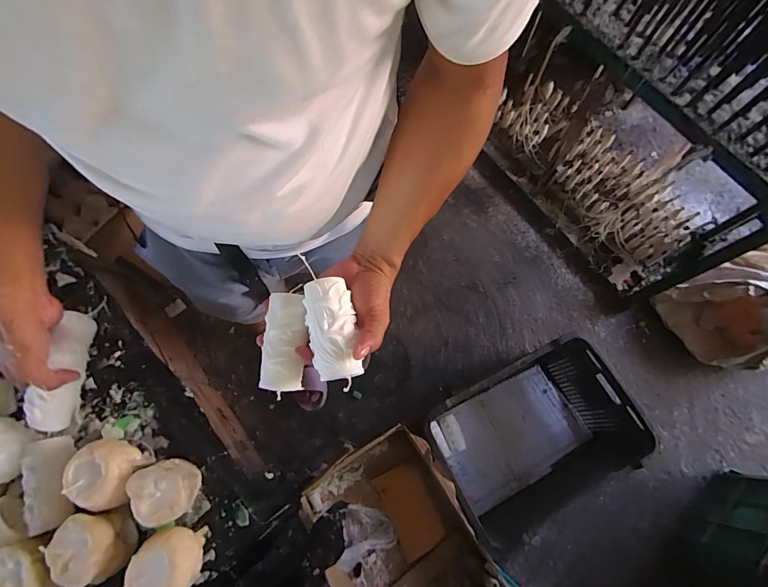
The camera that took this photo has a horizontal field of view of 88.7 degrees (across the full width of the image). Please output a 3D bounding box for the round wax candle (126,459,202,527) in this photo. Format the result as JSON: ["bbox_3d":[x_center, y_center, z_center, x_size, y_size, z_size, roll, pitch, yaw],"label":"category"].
[{"bbox_3d":[-0.275,0.249,0.504,0.064,0.079,0.074,-19,73,-8],"label":"round wax candle"}]

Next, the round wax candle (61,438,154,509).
[{"bbox_3d":[-0.350,0.230,0.508,0.072,0.085,0.078,3,71,0],"label":"round wax candle"}]

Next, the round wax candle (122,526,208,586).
[{"bbox_3d":[-0.259,0.327,0.477,0.068,0.088,0.072,0,71,-1],"label":"round wax candle"}]

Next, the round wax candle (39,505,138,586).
[{"bbox_3d":[-0.354,0.306,0.482,0.072,0.076,0.063,36,74,10],"label":"round wax candle"}]

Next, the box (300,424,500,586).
[{"bbox_3d":[0.052,0.639,0.940,0.341,0.164,0.539,-28,74,-10],"label":"box"}]

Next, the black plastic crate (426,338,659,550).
[{"bbox_3d":[0.392,0.404,1.120,0.511,0.304,0.365,-26,74,-10],"label":"black plastic crate"}]

